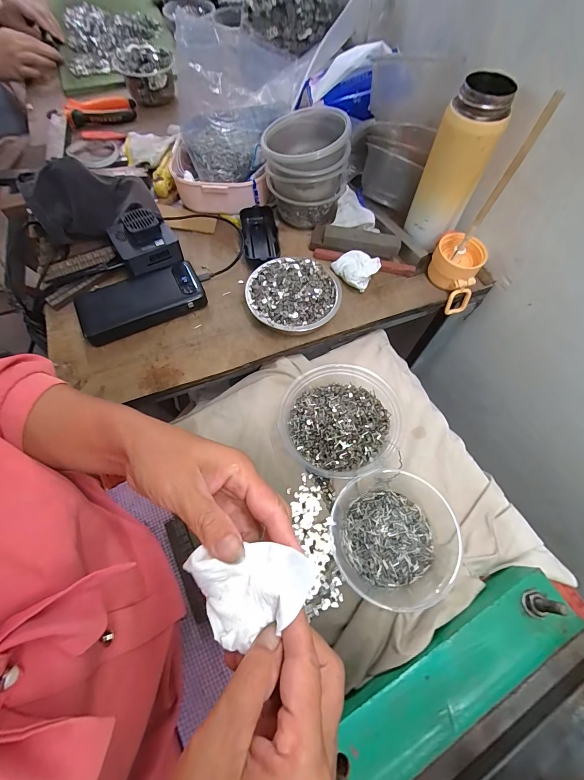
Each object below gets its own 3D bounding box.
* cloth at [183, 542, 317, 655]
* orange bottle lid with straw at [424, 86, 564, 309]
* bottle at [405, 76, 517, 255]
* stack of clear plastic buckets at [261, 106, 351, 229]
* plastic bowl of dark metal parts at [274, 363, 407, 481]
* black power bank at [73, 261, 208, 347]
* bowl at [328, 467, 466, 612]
[{"bbox_3d":[-0.020,0.112,0.190,0.066,0.015,0.058,-17,91,-2],"label":"cloth"},{"bbox_3d":[0.231,-0.200,0.398,0.072,0.226,0.072,1,64,-1],"label":"orange bottle lid with straw"},{"bbox_3d":[0.204,-0.276,0.429,0.064,0.192,0.065,21,65,9],"label":"bottle"},{"bbox_3d":[0.019,-0.315,0.468,0.111,0.102,0.109,3,64,0],"label":"stack of clear plastic buckets"},{"bbox_3d":[0.058,0.040,0.386,0.135,0.058,0.124,1,64,-1],"label":"plastic bowl of dark metal parts"},{"bbox_3d":[-0.196,-0.115,0.436,0.154,0.031,0.070,-23,67,-12],"label":"black power bank"},{"bbox_3d":[0.111,0.148,0.344,0.141,0.048,0.124,-15,65,-9],"label":"bowl"}]

